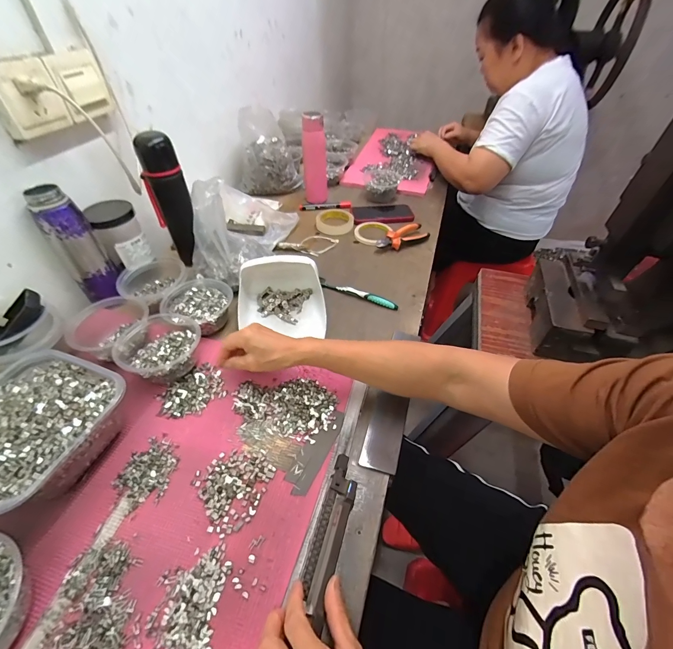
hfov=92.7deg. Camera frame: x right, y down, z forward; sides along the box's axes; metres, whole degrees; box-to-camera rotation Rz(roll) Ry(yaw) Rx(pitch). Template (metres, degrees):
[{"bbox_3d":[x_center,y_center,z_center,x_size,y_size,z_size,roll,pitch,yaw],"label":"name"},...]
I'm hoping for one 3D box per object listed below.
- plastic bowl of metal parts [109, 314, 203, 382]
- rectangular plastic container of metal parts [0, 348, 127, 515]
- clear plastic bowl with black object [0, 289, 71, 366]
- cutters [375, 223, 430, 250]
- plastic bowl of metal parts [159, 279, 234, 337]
[{"bbox_3d":[-0.277,0.034,0.504,0.115,0.053,0.123,0,46,0],"label":"plastic bowl of metal parts"},{"bbox_3d":[-0.377,0.126,0.399,0.186,0.073,0.173,14,48,11],"label":"rectangular plastic container of metal parts"},{"bbox_3d":[-0.453,0.005,0.445,0.093,0.067,0.096,0,46,0],"label":"clear plastic bowl with black object"},{"bbox_3d":[0.162,-0.211,0.779,0.137,0.030,0.044,-22,50,-20],"label":"cutters"},{"bbox_3d":[-0.248,-0.039,0.581,0.106,0.041,0.094,13,47,11],"label":"plastic bowl of metal parts"}]

